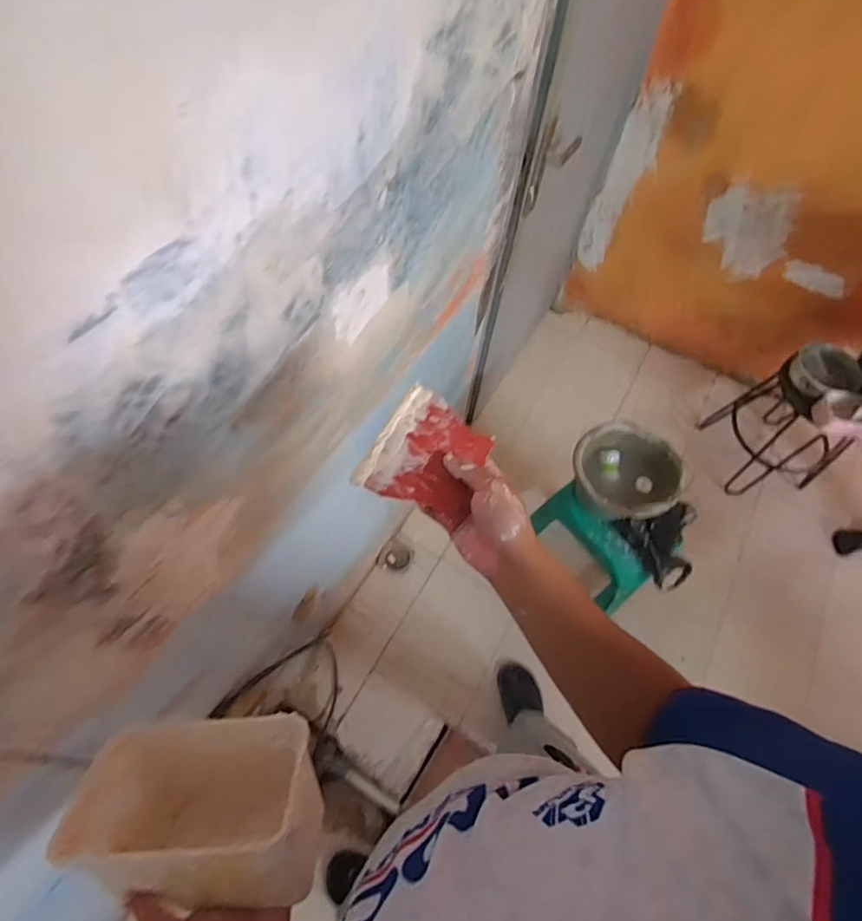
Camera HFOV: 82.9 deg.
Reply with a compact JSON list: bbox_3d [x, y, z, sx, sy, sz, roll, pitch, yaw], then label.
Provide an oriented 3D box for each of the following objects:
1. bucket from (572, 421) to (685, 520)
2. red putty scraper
[{"bbox_3d":[0.452,0.046,1.177,0.238,0.153,0.227,2,62,-3],"label":"bucket"},{"bbox_3d":[0.000,-0.006,0.500,0.109,0.009,0.120,28,72,-3],"label":"red putty scraper"}]

